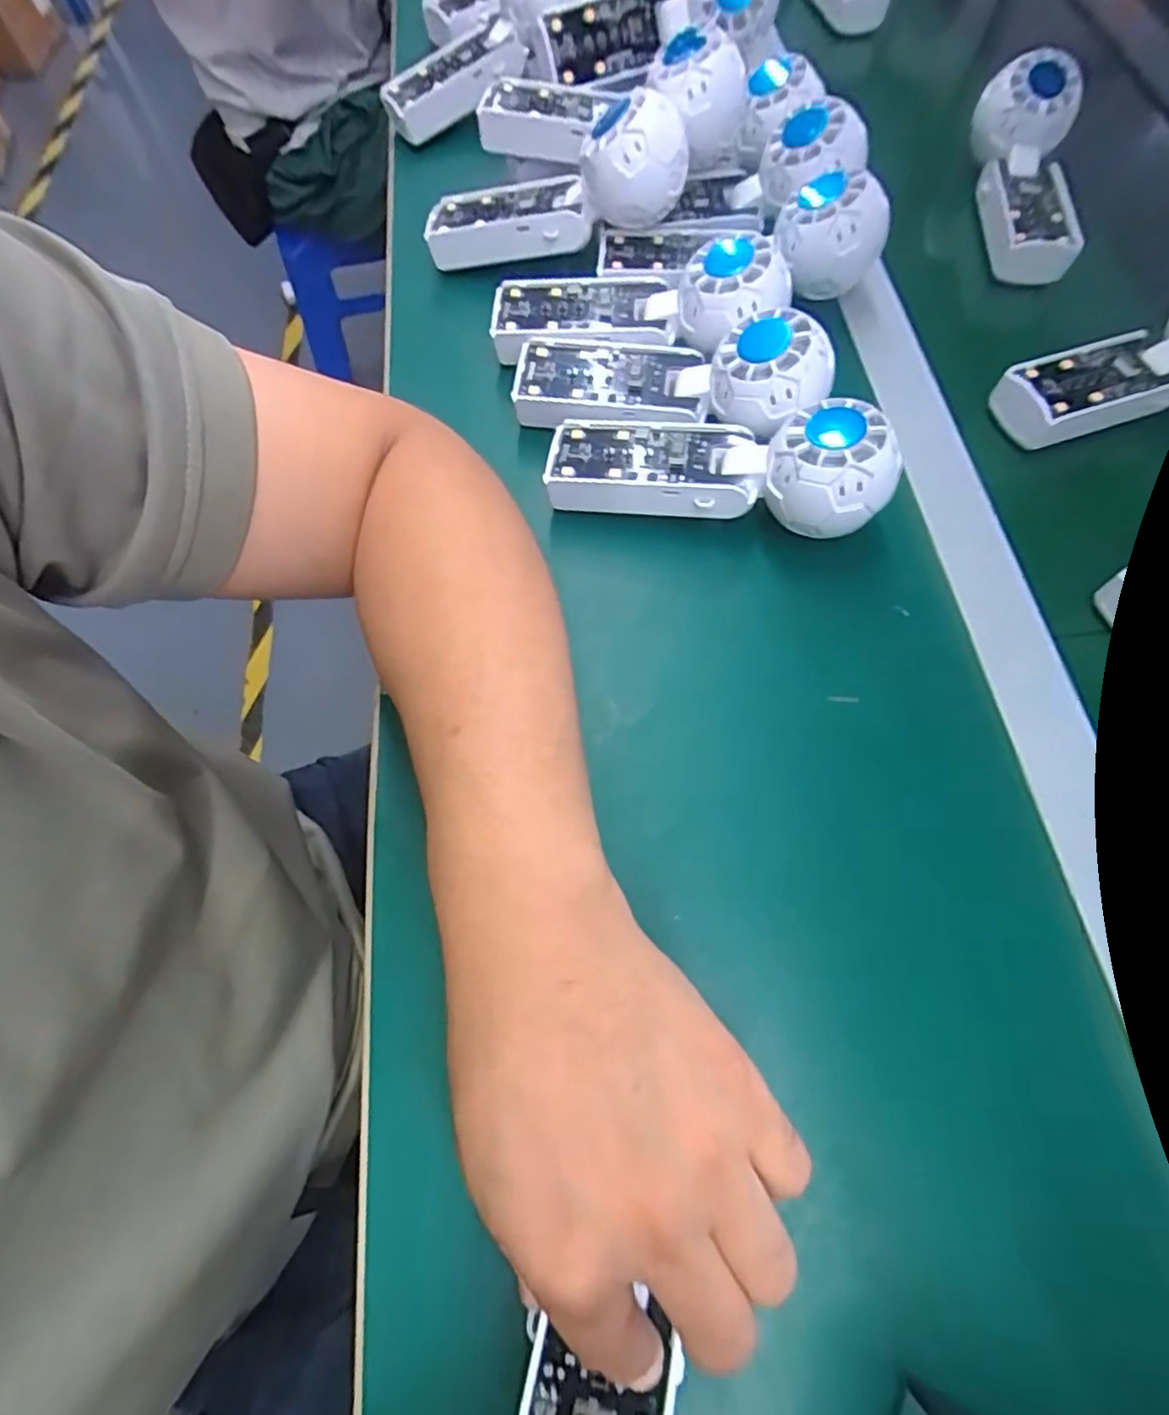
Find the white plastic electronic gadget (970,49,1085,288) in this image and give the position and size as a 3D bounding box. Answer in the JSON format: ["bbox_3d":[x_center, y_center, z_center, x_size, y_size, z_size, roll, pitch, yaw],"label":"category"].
[{"bbox_3d":[0.307,-0.368,0.434,0.058,0.046,0.149,8,74,2],"label":"white plastic electronic gadget"}]

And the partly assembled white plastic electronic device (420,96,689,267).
[{"bbox_3d":[-0.020,-0.326,0.402,0.171,0.055,0.053,-3,73,23],"label":"partly assembled white plastic electronic device"}]

